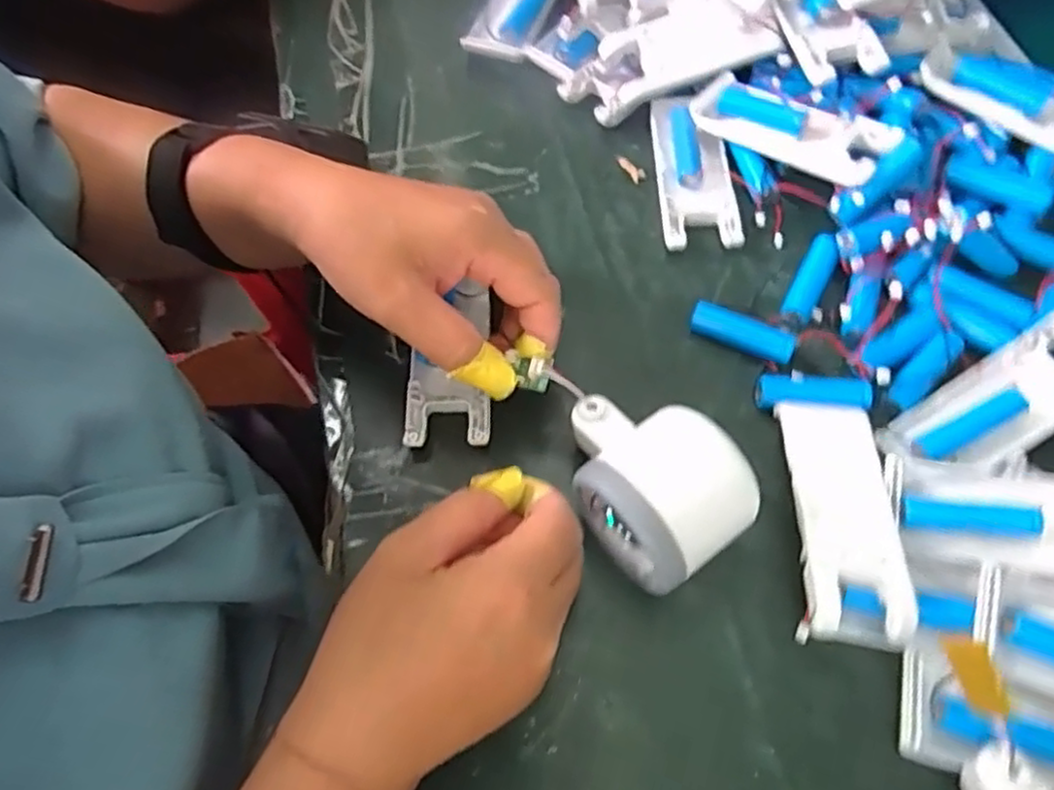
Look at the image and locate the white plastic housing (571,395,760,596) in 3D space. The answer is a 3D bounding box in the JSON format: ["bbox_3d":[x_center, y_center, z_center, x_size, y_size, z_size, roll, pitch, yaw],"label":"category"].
[{"bbox_3d":[0.050,0.031,0.296,0.061,0.059,0.085,-33,68,-12],"label":"white plastic housing"}]

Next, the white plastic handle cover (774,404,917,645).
[{"bbox_3d":[0.132,0.048,0.301,0.039,0.020,0.099,0,65,3],"label":"white plastic handle cover"}]

